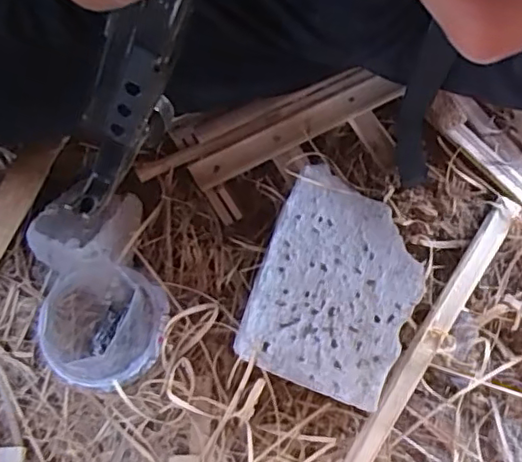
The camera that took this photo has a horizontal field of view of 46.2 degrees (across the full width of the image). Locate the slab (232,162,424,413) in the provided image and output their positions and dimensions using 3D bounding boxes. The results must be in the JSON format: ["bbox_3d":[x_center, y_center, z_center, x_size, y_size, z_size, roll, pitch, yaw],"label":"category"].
[{"bbox_3d":[0.056,0.041,0.457,0.116,0.034,0.149,22,85,-4],"label":"slab"}]

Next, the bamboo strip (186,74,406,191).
[{"bbox_3d":[0.029,-0.085,0.511,0.186,0.008,0.024,-26,85,-6],"label":"bamboo strip"}]

